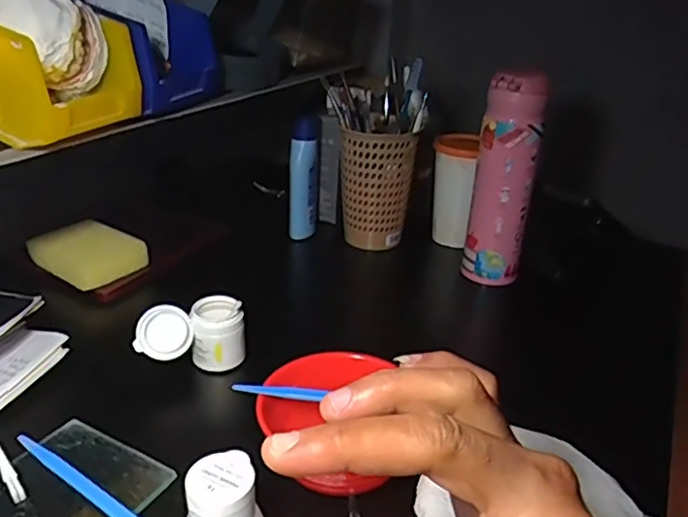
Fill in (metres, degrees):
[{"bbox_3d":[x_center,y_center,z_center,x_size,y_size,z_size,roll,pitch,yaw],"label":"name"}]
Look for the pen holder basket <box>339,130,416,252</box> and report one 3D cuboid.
[{"bbox_3d":[0.036,-0.083,0.719,0.084,0.142,0.065,3,26,-1],"label":"pen holder basket"}]

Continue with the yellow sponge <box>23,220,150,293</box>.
[{"bbox_3d":[-0.270,-0.008,0.647,0.103,0.029,0.081,20,30,30],"label":"yellow sponge"}]

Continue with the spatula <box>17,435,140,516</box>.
[{"bbox_3d":[-0.168,0.146,0.393,0.134,0.004,0.011,20,30,30],"label":"spatula"}]

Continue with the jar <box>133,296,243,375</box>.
[{"bbox_3d":[-0.128,0.067,0.508,0.084,0.056,0.039,-8,28,-23],"label":"jar"}]

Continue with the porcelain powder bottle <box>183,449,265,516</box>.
[{"bbox_3d":[-0.064,0.146,0.339,0.045,0.060,0.042,6,26,5],"label":"porcelain powder bottle"}]

